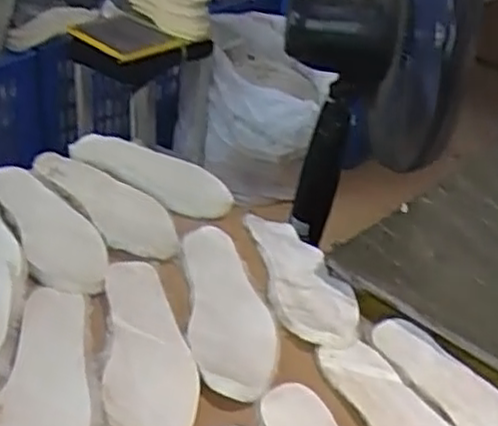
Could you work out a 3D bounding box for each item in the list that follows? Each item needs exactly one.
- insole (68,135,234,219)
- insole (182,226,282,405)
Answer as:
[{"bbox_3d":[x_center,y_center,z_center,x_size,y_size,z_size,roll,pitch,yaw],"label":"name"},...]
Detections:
[{"bbox_3d":[-0.142,-0.061,1.051,0.276,0.035,0.095,23,38,29],"label":"insole"},{"bbox_3d":[-0.024,0.104,0.838,0.095,0.022,0.277,1,36,-8],"label":"insole"}]

